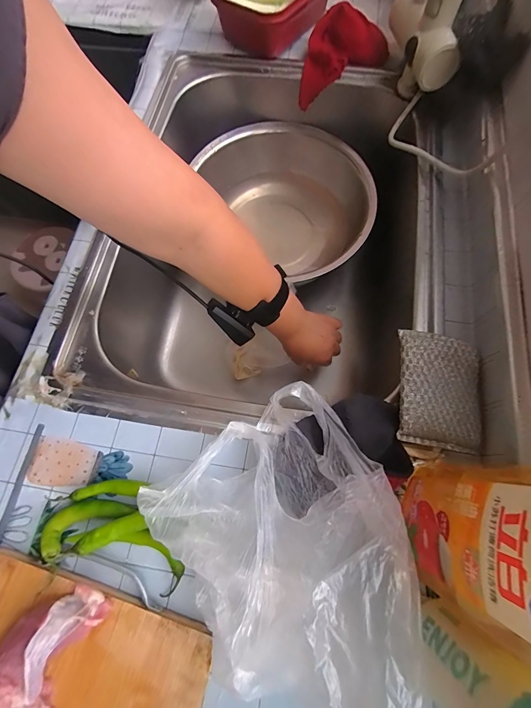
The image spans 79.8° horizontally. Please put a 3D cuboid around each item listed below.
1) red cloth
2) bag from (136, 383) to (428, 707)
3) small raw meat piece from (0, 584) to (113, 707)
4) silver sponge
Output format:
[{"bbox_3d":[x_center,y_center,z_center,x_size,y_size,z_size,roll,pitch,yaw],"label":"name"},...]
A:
[{"bbox_3d":[0.134,-0.502,0.540,0.135,0.101,0.082,11,72,5],"label":"red cloth"},{"bbox_3d":[0.028,0.164,0.269,0.189,0.081,0.237,-34,74,-9],"label":"bag"},{"bbox_3d":[-0.188,0.258,0.259,0.070,0.039,0.119,15,73,7],"label":"small raw meat piece"},{"bbox_3d":[0.186,0.036,0.338,0.084,0.017,0.122,9,72,5],"label":"silver sponge"}]

